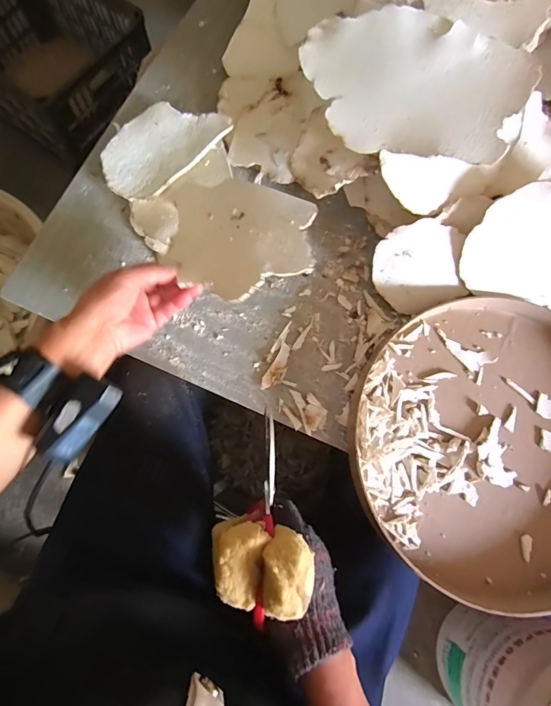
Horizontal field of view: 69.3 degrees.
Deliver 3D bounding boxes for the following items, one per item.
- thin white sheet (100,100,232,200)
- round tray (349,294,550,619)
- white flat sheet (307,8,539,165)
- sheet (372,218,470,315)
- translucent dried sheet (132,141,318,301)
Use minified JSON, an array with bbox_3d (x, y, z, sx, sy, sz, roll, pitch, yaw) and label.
[{"bbox_3d":[-0.142,-0.253,0.488,0.152,0.032,0.102,-44,82,-10],"label":"thin white sheet"},{"bbox_3d":[0.233,0.089,0.420,0.291,0.039,0.301,0,77,-2],"label":"round tray"},{"bbox_3d":[0.113,-0.232,0.348,0.189,0.010,0.109,24,104,12],"label":"white flat sheet"},{"bbox_3d":[0.157,-0.098,0.446,0.091,0.018,0.091,-10,115,13],"label":"sheet"},{"bbox_3d":[-0.055,-0.136,0.427,0.141,0.015,0.212,-40,59,-8],"label":"translucent dried sheet"}]

